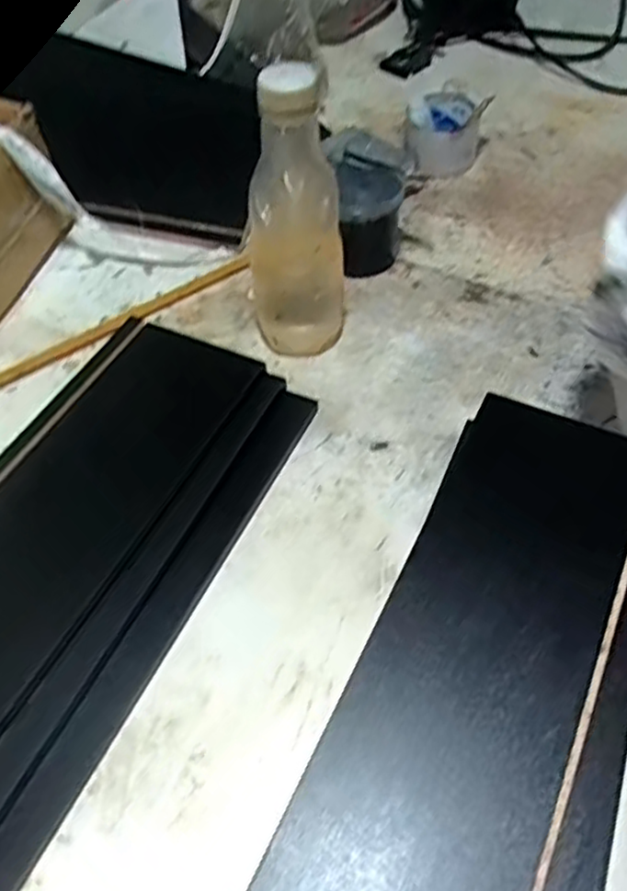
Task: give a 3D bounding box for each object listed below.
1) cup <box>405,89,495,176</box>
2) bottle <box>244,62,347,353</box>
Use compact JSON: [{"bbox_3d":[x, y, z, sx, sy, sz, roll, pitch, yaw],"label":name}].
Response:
[{"bbox_3d":[0.154,-0.371,0.860,0.088,0.057,0.113,6,53,6],"label":"cup"},{"bbox_3d":[-0.017,-0.168,0.572,0.062,0.229,0.055,23,56,18],"label":"bottle"}]

